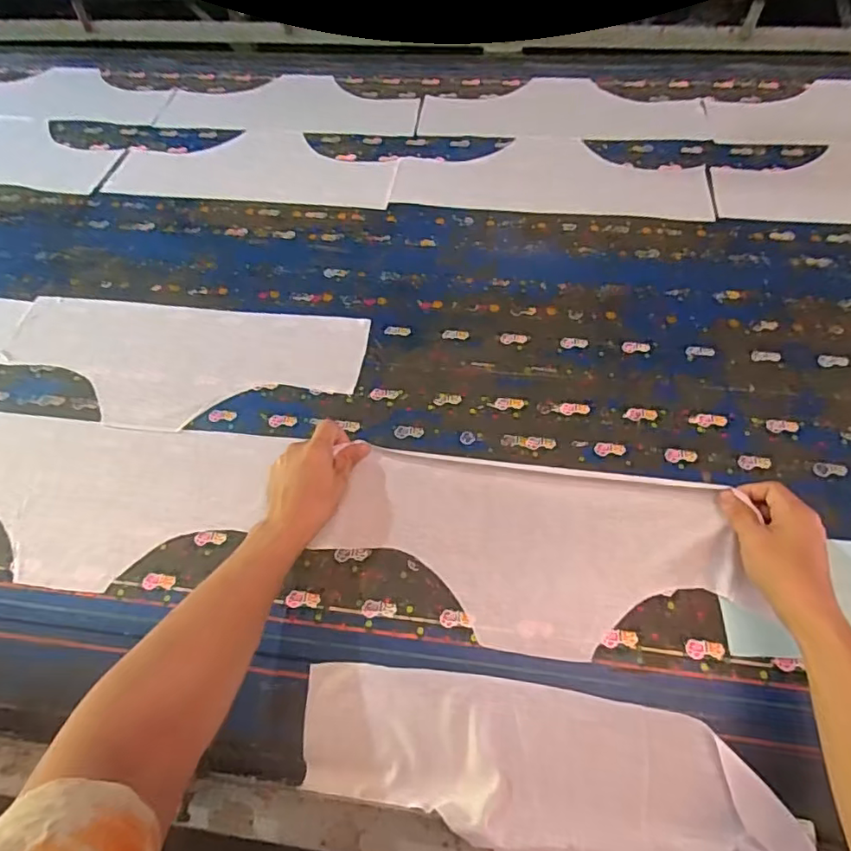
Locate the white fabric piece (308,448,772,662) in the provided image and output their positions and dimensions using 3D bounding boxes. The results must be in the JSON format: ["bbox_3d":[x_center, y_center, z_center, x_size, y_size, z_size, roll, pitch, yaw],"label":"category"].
[{"bbox_3d":[0.098,0.124,0.533,0.389,0.042,0.177,7,56,10],"label":"white fabric piece"}]

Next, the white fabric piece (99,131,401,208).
[{"bbox_3d":[-0.292,-0.442,0.924,0.494,0.007,0.184,7,59,12],"label":"white fabric piece"}]

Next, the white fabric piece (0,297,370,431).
[{"bbox_3d":[-0.337,-0.085,0.703,0.492,0.010,0.195,7,56,9],"label":"white fabric piece"}]

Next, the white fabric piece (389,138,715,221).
[{"bbox_3d":[0.195,-0.402,0.865,0.476,0.008,0.182,5,56,8],"label":"white fabric piece"}]

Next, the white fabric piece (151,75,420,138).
[{"bbox_3d":[-0.257,-0.615,1.033,0.498,0.008,0.198,11,57,12],"label":"white fabric piece"}]

